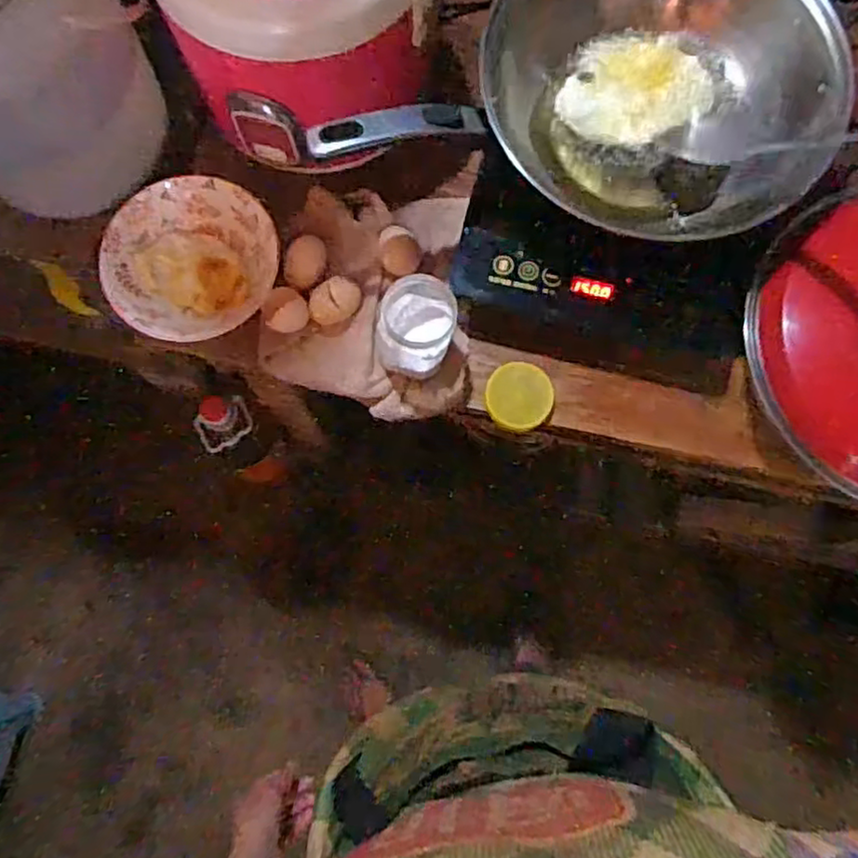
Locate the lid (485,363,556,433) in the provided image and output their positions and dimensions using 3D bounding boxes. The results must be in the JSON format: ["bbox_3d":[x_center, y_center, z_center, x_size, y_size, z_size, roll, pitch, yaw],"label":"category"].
[{"bbox_3d":[0.093,-0.032,0.690,0.068,0.011,0.068,0,100,-1],"label":"lid"}]

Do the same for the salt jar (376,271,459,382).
[{"bbox_3d":[-0.013,-0.100,0.667,0.074,0.081,0.077,0,78,0],"label":"salt jar"}]

